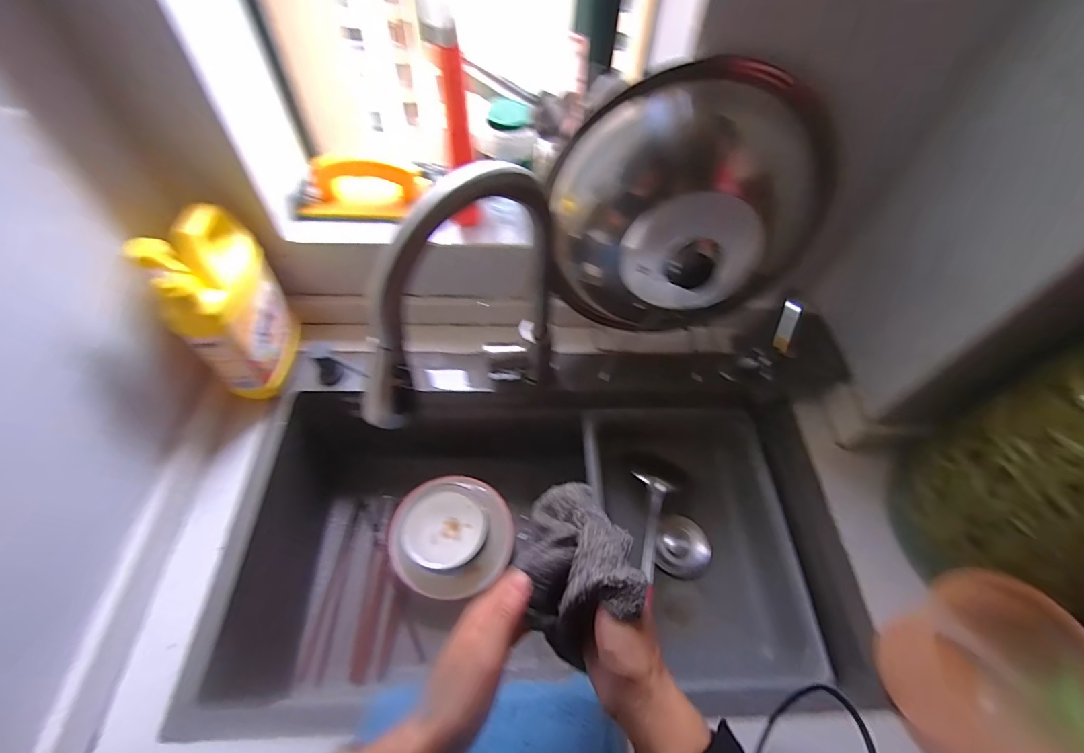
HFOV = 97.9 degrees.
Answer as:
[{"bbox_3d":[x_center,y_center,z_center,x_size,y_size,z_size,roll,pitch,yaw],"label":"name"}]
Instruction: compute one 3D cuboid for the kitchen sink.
[{"bbox_3d":[0.027,0.200,0.653,0.770,0.264,0.404,0,57,-3],"label":"kitchen sink"}]

